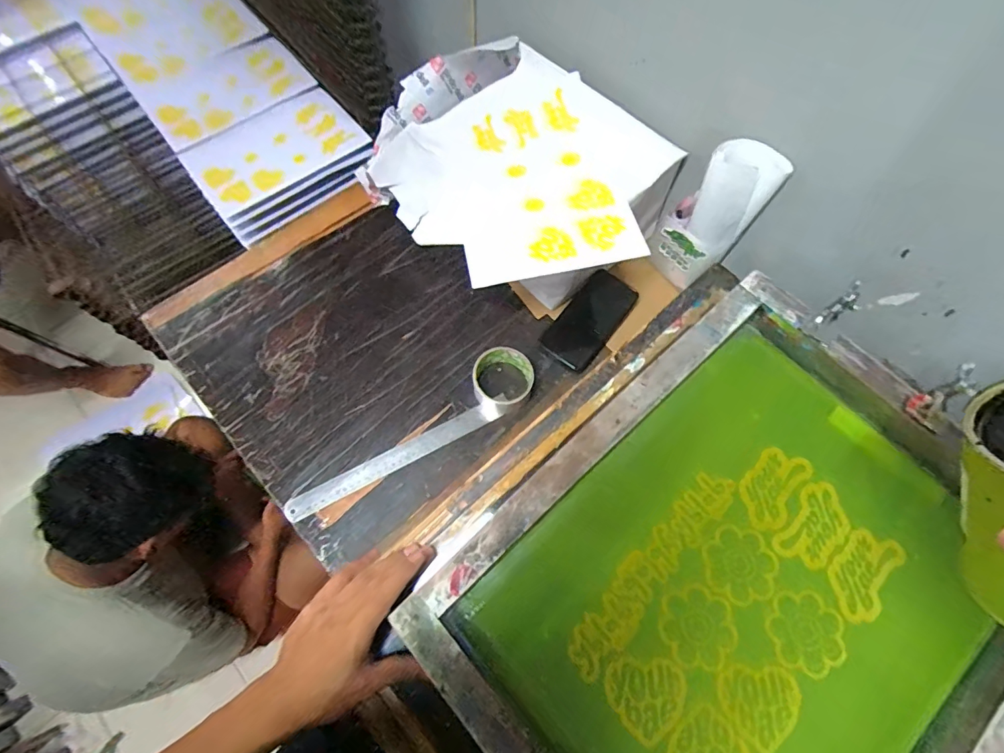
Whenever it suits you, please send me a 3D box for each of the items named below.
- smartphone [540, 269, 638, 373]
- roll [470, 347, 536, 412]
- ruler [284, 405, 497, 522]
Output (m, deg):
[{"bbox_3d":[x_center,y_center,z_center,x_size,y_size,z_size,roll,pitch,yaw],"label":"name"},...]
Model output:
[{"bbox_3d":[0.133,-0.085,0.702,0.079,0.004,0.156,38,82,4],"label":"smartphone"},{"bbox_3d":[0.002,0.003,0.651,0.081,0.045,0.084,0,68,-1],"label":"roll"},{"bbox_3d":[-0.152,0.116,0.633,0.284,0.007,0.030,-26,70,-12],"label":"ruler"}]

